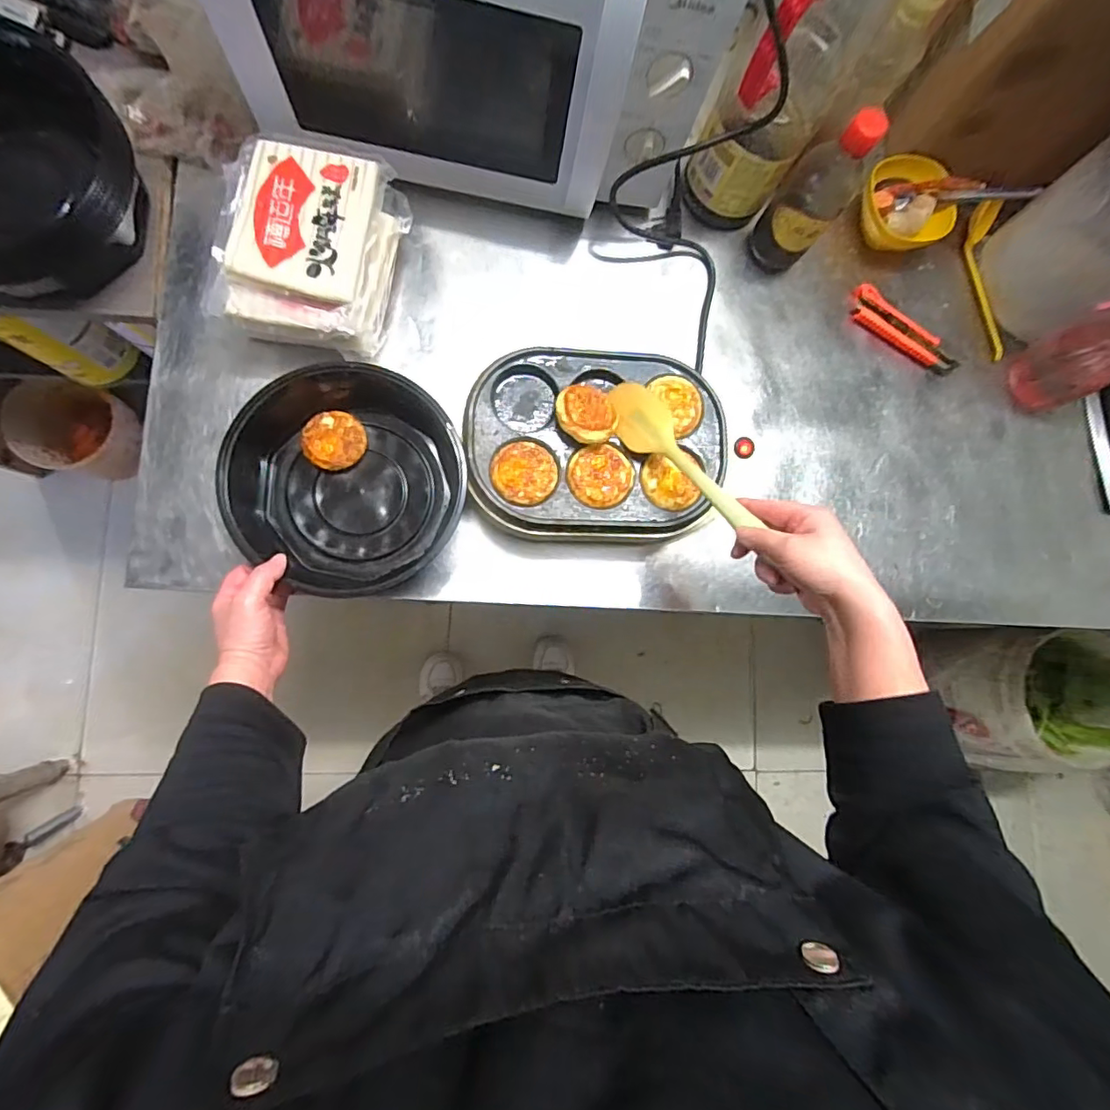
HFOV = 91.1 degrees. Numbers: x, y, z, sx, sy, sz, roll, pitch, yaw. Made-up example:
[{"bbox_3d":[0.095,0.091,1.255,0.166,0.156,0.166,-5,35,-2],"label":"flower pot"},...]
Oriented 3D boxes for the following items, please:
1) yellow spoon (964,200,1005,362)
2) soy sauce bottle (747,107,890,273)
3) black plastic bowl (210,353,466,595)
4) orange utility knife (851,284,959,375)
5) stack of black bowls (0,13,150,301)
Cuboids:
[{"bbox_3d":[0.560,-0.349,0.697,0.046,0.038,0.193,-4,85,-8],"label":"yellow spoon"},{"bbox_3d":[0.277,-0.383,0.590,0.067,0.176,0.061,31,82,-4],"label":"soy sauce bottle"},{"bbox_3d":[-0.205,-0.074,0.551,0.216,0.068,0.213,29,82,-4],"label":"black plastic bowl"},{"bbox_3d":[0.434,-0.278,0.680,0.152,0.015,0.041,33,82,-3],"label":"orange utility knife"},{"bbox_3d":[-0.523,-0.364,0.510,0.245,0.088,0.217,39,81,-2],"label":"stack of black bowls"}]

